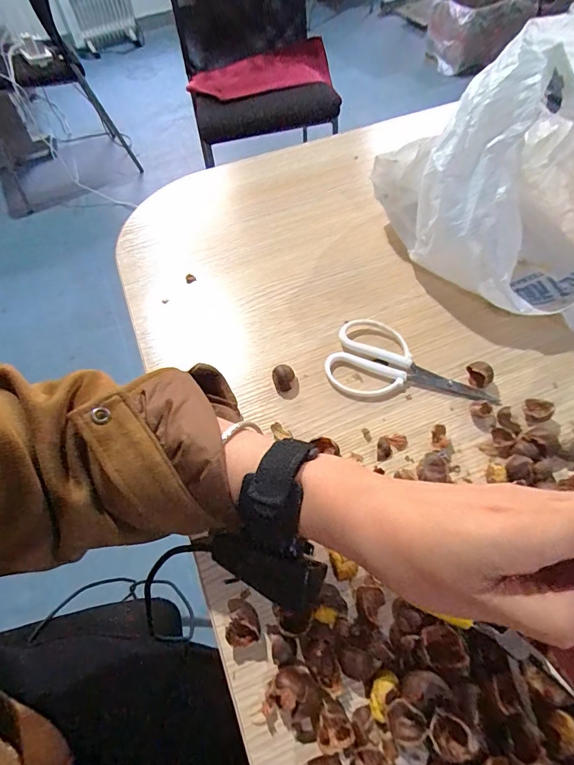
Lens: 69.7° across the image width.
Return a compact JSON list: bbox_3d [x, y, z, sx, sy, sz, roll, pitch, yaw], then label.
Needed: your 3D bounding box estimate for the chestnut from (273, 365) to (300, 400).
[{"bbox_3d":[0.000,0.000,0.363,0.020,0.015,0.026,-17,57,-7],"label":"chestnut"}]

